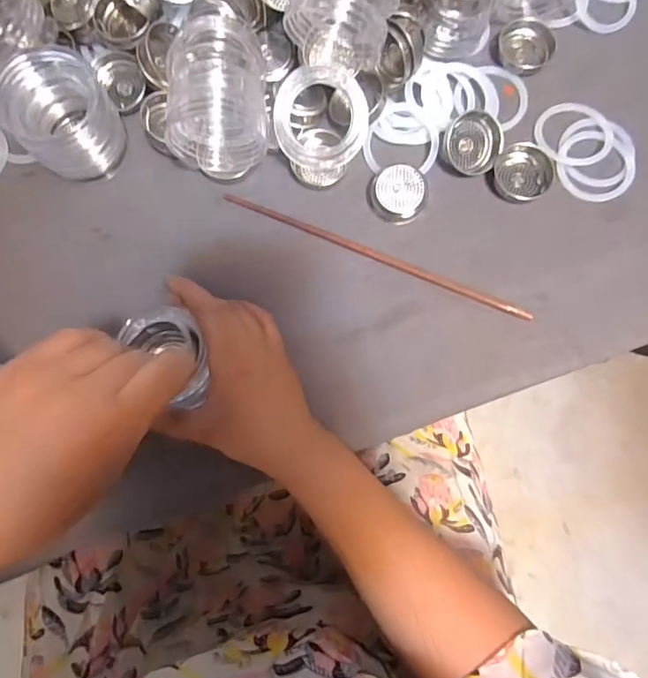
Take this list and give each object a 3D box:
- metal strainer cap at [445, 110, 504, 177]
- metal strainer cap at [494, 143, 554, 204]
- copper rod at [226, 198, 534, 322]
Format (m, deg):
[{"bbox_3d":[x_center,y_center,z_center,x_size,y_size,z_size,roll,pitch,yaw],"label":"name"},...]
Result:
[{"bbox_3d":[0.113,-0.148,0.375,0.044,0.017,0.044,0,88,6],"label":"metal strainer cap"},{"bbox_3d":[0.153,-0.128,0.376,0.043,0.016,0.041,0,79,0],"label":"metal strainer cap"},{"bbox_3d":[0.038,-0.062,0.371,0.242,0.007,0.007,22,80,5],"label":"copper rod"}]

